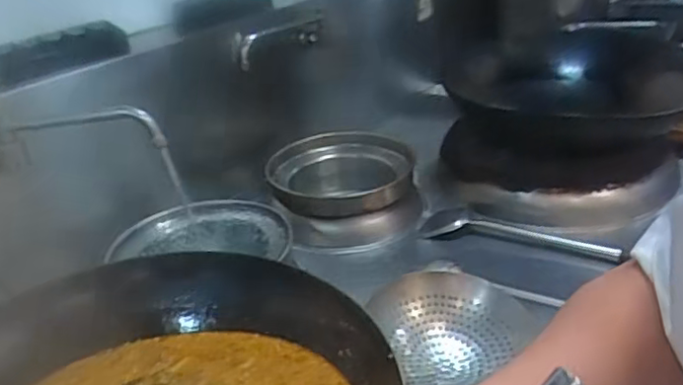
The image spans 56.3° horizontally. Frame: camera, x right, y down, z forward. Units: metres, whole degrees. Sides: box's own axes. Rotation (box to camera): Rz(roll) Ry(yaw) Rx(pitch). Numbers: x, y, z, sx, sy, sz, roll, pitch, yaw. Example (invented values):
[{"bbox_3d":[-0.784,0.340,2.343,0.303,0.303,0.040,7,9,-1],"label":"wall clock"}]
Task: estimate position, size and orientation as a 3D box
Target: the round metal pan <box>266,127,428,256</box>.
[{"bbox_3d":[0.006,-0.005,1.467,0.317,0.159,0.346,-5,26,3],"label":"round metal pan"}]

